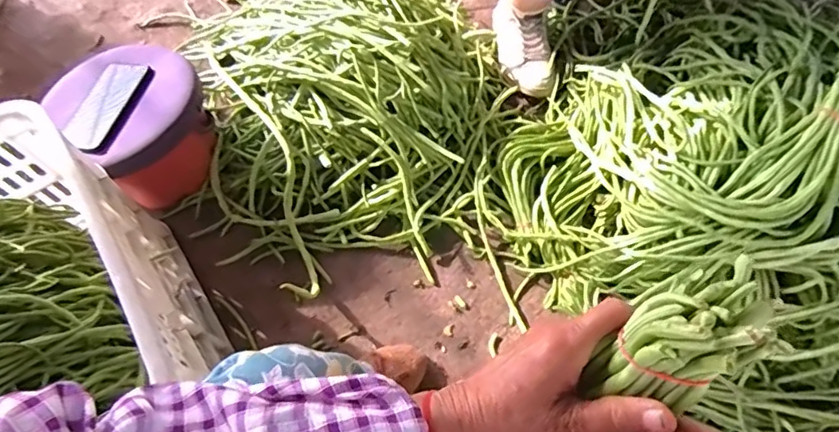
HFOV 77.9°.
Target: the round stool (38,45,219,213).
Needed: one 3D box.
[{"bbox_3d":[-0.421,-0.133,0.832,0.181,0.196,0.195,-1,64,2],"label":"round stool"}]

